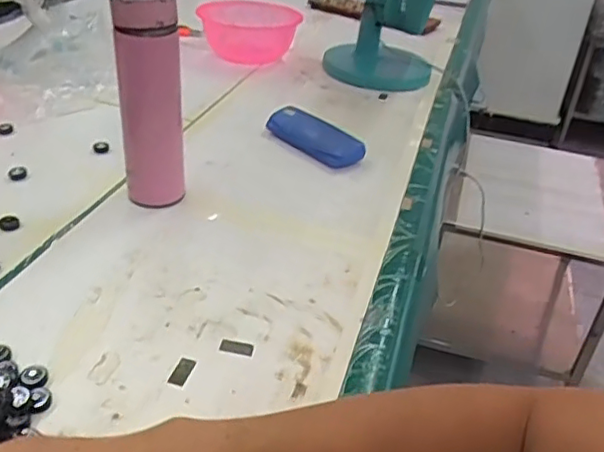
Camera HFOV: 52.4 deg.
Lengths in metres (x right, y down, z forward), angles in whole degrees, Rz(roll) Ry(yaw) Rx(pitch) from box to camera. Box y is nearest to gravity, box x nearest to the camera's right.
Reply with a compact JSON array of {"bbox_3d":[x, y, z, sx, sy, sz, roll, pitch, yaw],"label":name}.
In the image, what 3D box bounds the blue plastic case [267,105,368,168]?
[{"bbox_3d":[0.015,-0.120,0.847,0.150,0.039,0.050,32,41,33],"label":"blue plastic case"}]

